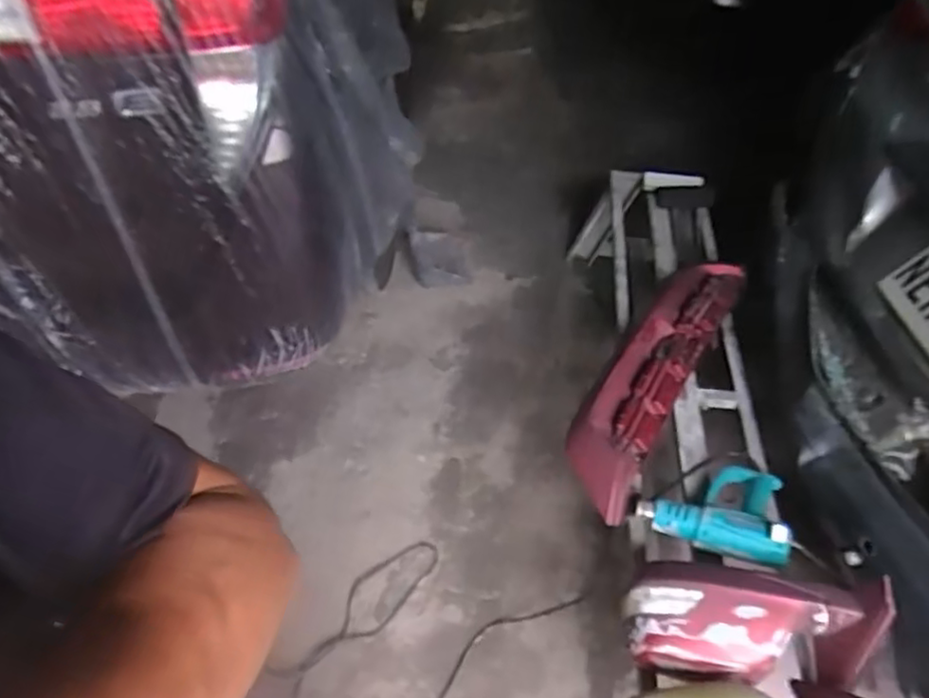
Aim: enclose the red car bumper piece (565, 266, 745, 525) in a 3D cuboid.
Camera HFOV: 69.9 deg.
[{"bbox_3d":[0.404,0.028,1.408,0.166,0.070,0.736,26,51,20],"label":"red car bumper piece"}]

